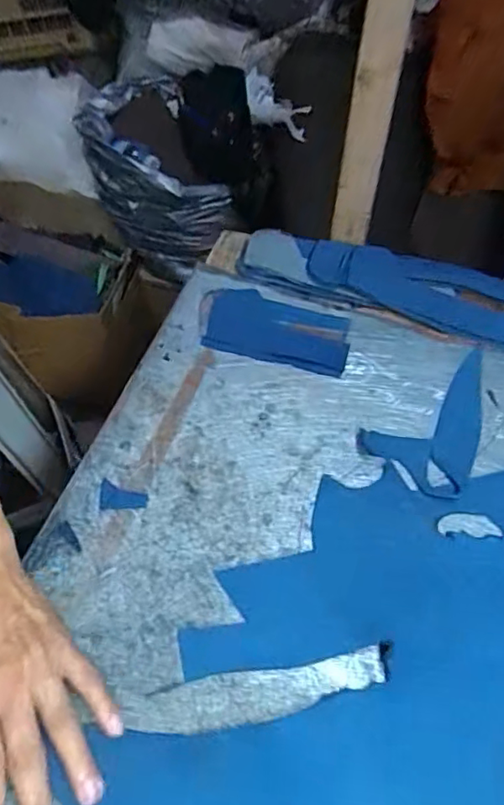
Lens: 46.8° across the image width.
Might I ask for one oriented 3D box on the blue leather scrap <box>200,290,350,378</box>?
[{"bbox_3d":[0.026,-0.071,0.570,0.137,0.006,0.076,13,60,7],"label":"blue leather scrap"}]

